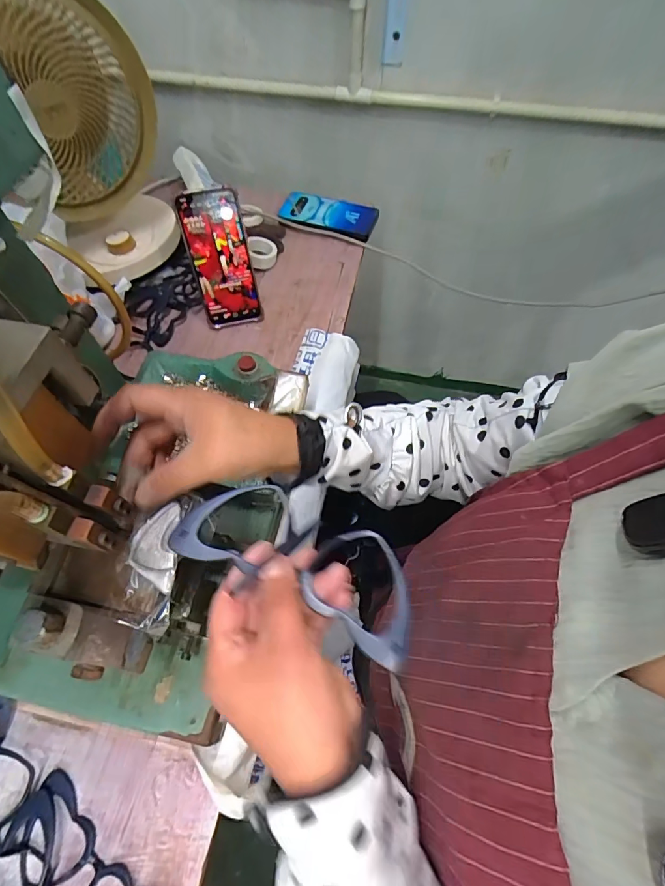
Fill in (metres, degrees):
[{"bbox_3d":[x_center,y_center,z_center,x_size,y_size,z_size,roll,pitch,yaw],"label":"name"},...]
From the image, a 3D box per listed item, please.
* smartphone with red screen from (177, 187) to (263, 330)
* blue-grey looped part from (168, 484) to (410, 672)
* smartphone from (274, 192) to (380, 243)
[{"bbox_3d":[-0.148,-0.239,0.558,0.077,0.165,0.012,-14,36,-8],"label":"smartphone with red screen"},{"bbox_3d":[-0.019,0.067,0.249,0.148,0.010,0.060,23,64,14],"label":"blue-grey looped part"},{"bbox_3d":[-0.008,-0.381,0.702,0.159,0.016,0.074,15,63,8],"label":"smartphone"}]

